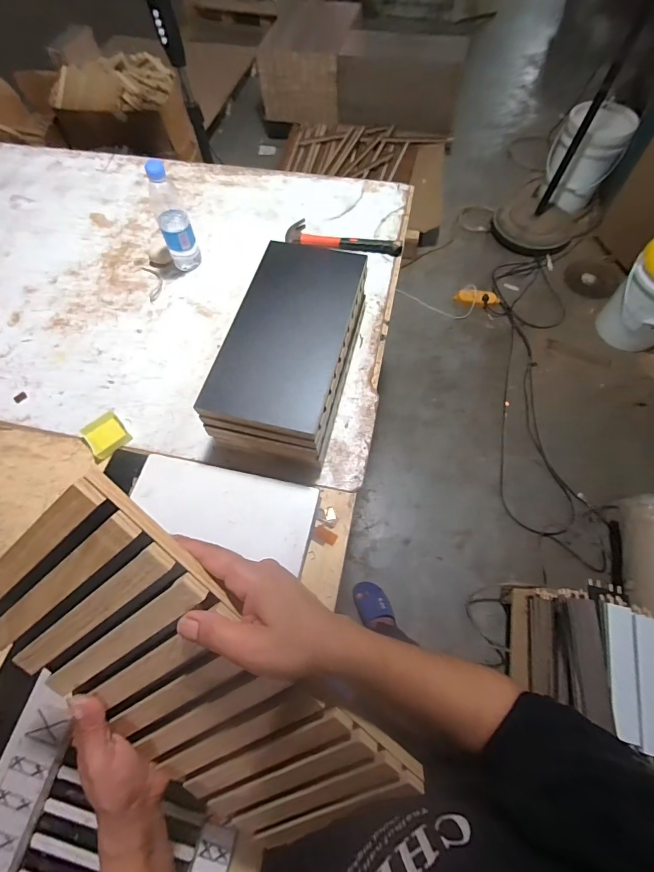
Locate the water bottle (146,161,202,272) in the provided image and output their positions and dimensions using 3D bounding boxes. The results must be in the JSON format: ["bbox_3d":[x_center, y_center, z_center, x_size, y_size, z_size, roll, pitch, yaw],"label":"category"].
[{"bbox_3d":[-0.312,-0.439,0.760,0.063,0.216,0.057,-15,68,-4],"label":"water bottle"}]

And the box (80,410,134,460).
[{"bbox_3d":[-0.400,-0.003,0.684,0.065,0.013,0.076,-38,71,-13],"label":"box"}]

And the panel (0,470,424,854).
[{"bbox_3d":[-0.106,0.209,0.304,0.184,0.017,0.358,-37,104,17],"label":"panel"}]

